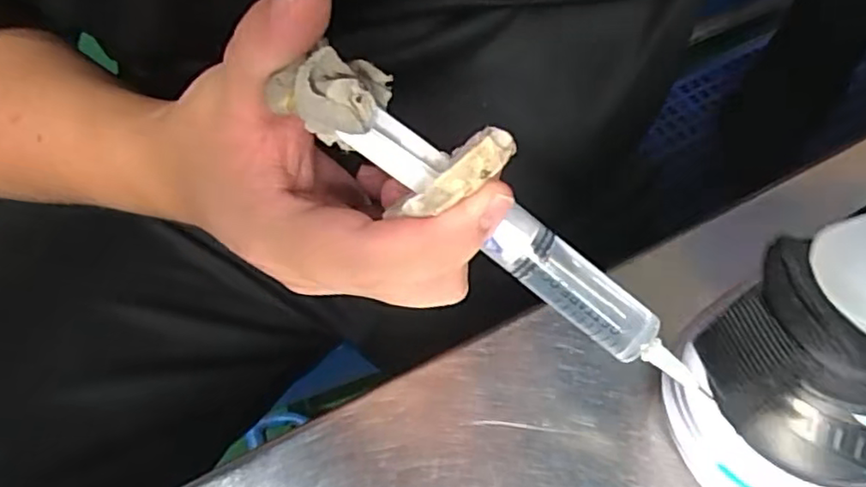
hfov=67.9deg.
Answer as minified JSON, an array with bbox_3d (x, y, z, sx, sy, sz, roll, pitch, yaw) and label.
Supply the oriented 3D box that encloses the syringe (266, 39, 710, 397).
[{"bbox_3d":[0.018,-0.005,0.173,0.139,0.036,0.023,38,64,-6],"label":"syringe"}]

